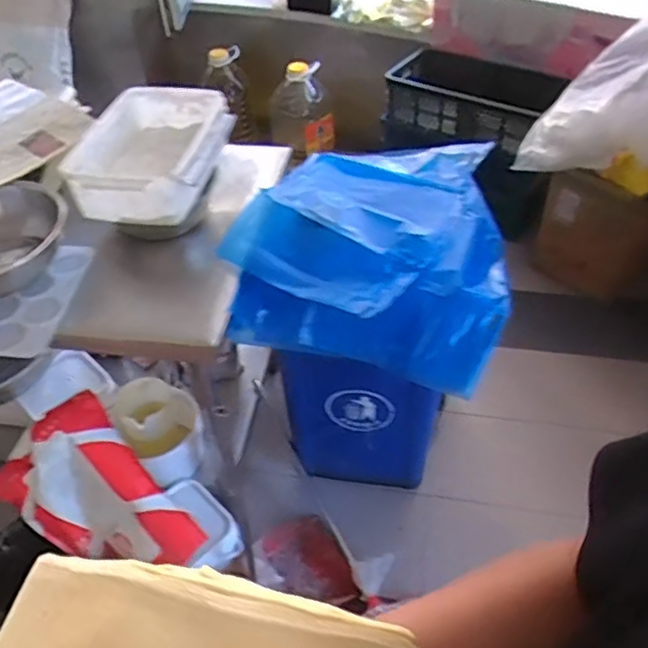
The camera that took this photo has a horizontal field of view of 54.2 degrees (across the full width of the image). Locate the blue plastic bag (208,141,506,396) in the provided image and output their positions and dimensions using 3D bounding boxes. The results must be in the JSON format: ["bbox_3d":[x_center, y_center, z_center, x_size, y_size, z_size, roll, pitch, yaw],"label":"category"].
[{"bbox_3d":[0.122,-0.198,1.432,0.543,0.235,0.651,6,46,8],"label":"blue plastic bag"}]

